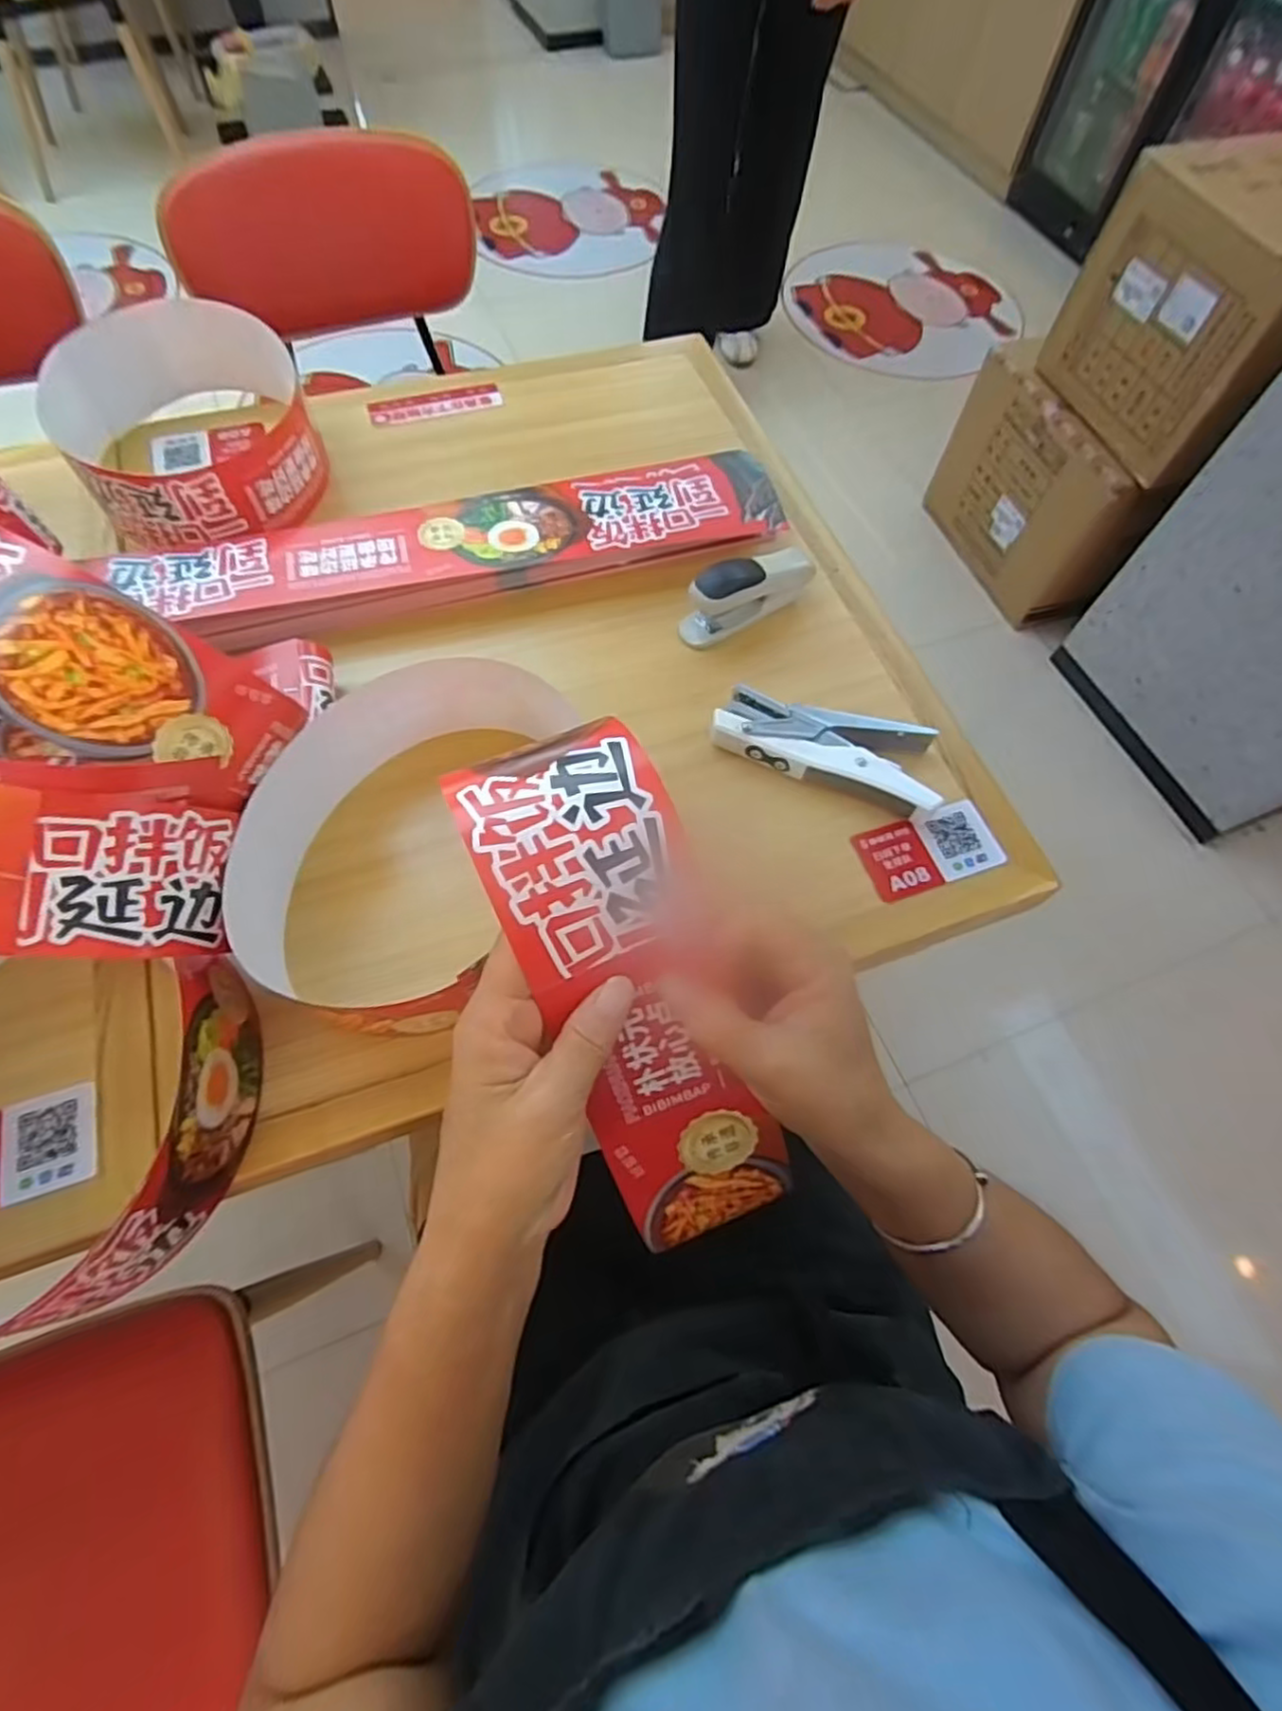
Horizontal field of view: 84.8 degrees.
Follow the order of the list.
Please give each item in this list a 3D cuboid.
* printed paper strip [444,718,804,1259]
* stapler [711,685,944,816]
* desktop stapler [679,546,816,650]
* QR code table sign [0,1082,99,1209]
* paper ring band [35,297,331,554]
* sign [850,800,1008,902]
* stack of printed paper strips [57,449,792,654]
[{"bbox_3d":[-0.002,0.073,0.315,0.079,0.046,0.252,-22,108,-12],"label":"printed paper strip"},{"bbox_3d":[0.138,-0.084,0.527,0.160,0.032,0.069,19,66,7],"label":"stapler"},{"bbox_3d":[0.088,-0.217,0.578,0.120,0.046,0.041,-25,68,-13],"label":"desktop stapler"},{"bbox_3d":[-0.366,0.172,0.400,0.102,0.005,0.056,-16,66,-10],"label":"QR code table sign"},{"bbox_3d":[-0.389,-0.368,0.612,0.199,0.081,0.262,-27,69,-14],"label":"paper ring band"},{"bbox_3d":[0.207,-0.005,0.506,0.098,0.007,0.054,-17,71,-10],"label":"sign"},{"bbox_3d":[-0.140,-0.250,0.579,0.525,0.032,0.128,-12,68,-8],"label":"stack of printed paper strips"}]

